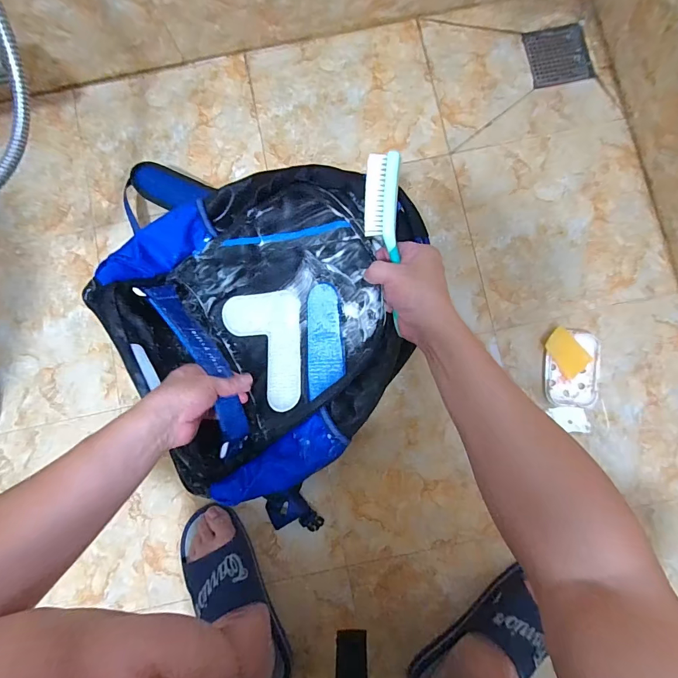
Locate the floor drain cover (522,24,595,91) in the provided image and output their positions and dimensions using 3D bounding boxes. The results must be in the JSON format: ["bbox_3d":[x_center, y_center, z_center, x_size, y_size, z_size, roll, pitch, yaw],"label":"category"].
[{"bbox_3d":[0.366,-0.473,0.628,0.102,0.011,0.107,-9,85,0],"label":"floor drain cover"}]

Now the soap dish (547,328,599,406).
[{"bbox_3d":[0.356,0.044,0.574,0.079,0.026,0.112,3,85,1],"label":"soap dish"}]

